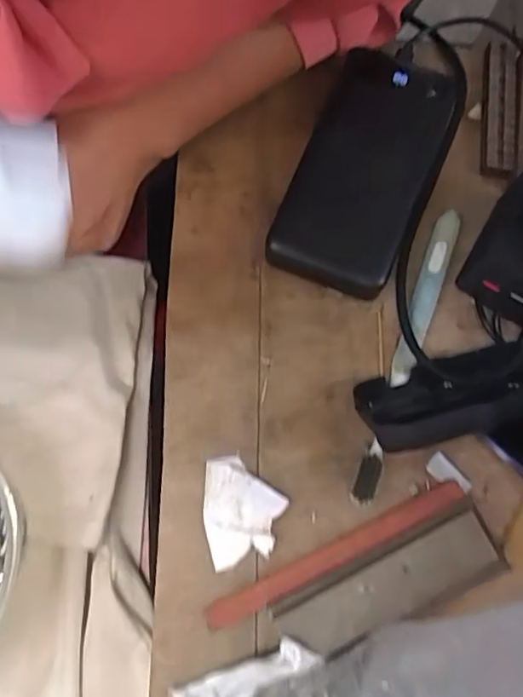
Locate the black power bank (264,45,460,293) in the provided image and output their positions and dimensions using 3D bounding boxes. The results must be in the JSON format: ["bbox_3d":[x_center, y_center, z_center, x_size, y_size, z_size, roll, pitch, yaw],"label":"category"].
[{"bbox_3d":[0.061,-0.107,0.342,0.073,0.025,0.156,22,74,2],"label":"black power bank"}]

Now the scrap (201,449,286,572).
[{"bbox_3d":[-0.010,0.083,0.292,0.042,0.008,0.053,-12,76,-7],"label":"scrap"}]

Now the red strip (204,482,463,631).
[{"bbox_3d":[0.038,0.104,0.281,0.143,0.010,0.011,-25,78,-10],"label":"red strip"}]

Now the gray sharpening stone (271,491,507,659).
[{"bbox_3d":[0.062,0.116,0.276,0.111,0.034,0.036,-24,78,-10],"label":"gray sharpening stone"}]

